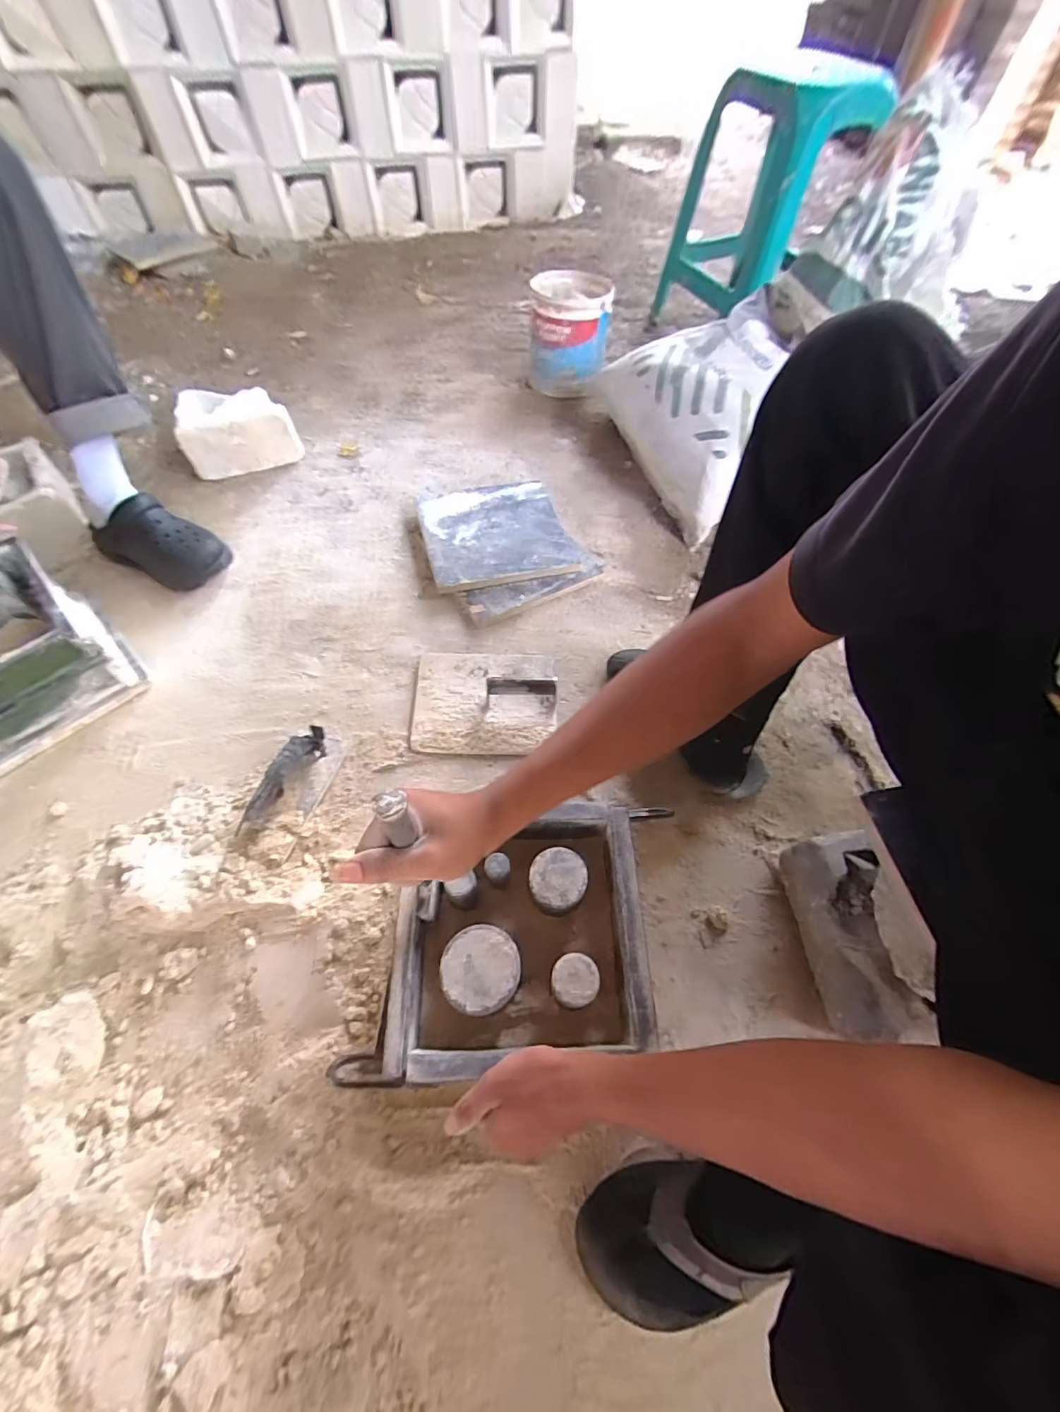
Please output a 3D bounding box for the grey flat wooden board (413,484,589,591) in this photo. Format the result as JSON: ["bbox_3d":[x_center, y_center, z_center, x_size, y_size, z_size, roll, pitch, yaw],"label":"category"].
[{"bbox_3d":[-0.063,-0.326,0.925,0.256,0.022,0.271,-11,59,-12],"label":"grey flat wooden board"}]

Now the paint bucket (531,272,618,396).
[{"bbox_3d":[0.095,-0.868,1.210,0.179,0.201,0.202,8,58,7],"label":"paint bucket"}]

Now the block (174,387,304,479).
[{"bbox_3d":[-0.563,-0.539,1.003,0.199,0.103,0.125,-13,61,-11],"label":"block"}]

